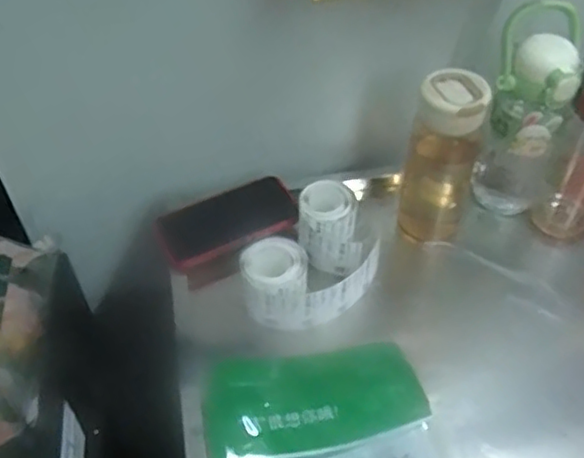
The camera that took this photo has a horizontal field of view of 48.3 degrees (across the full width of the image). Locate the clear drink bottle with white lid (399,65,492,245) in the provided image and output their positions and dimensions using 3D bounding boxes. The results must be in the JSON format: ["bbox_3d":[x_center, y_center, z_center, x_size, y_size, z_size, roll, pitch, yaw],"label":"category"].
[{"bbox_3d":[0.166,-0.074,0.735,0.078,0.209,0.059,2,47,4],"label":"clear drink bottle with white lid"}]

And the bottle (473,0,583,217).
[{"bbox_3d":[0.265,-0.120,0.737,0.092,0.245,0.078,18,50,17],"label":"bottle"}]

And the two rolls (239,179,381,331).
[{"bbox_3d":[0.025,0.036,0.720,0.109,0.072,0.176,30,55,26],"label":"two rolls"}]

